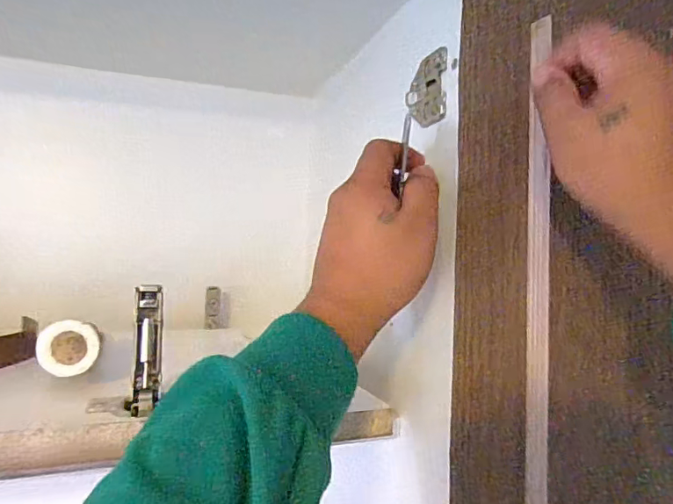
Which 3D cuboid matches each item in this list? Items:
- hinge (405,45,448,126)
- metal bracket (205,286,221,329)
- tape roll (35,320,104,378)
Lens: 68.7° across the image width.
[{"bbox_3d":[0.069,-0.123,0.378,0.007,0.051,0.045,2,-1,-23],"label":"hinge"},{"bbox_3d":[-0.149,0.067,0.596,0.019,0.049,0.012,1,-1,-13],"label":"metal bracket"},{"bbox_3d":[-0.163,0.059,0.300,0.034,0.032,0.013,10,-11,-26],"label":"tape roll"}]

